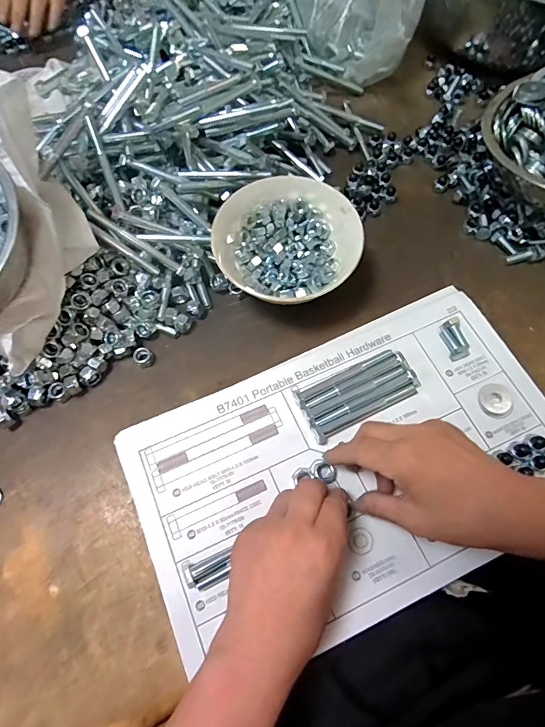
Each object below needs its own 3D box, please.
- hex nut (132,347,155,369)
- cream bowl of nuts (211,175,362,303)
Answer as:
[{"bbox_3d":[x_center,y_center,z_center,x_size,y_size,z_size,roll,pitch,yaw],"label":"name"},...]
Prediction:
[{"bbox_3d":[-0.130,-0.007,0.405,0.017,0.012,0.021,-35,71,-13],"label":"hex nut"},{"bbox_3d":[0.014,-0.116,0.420,0.142,0.068,0.135,-8,67,-2],"label":"cream bowl of nuts"}]

